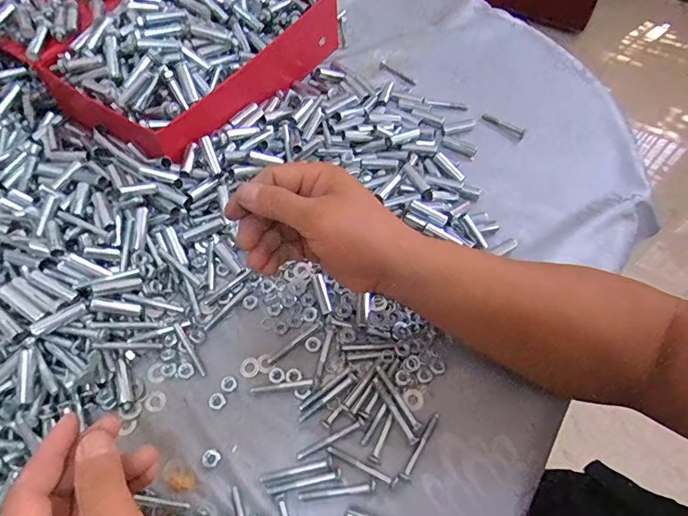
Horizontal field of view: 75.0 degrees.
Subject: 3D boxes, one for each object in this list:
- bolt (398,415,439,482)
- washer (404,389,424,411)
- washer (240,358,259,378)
[{"bbox_3d":[0.059,0.143,0.339,0.010,0.005,0.056,31,64,17],"label":"bolt"},{"bbox_3d":[0.056,0.113,0.358,0.016,0.004,0.017,0,53,0],"label":"washer"},{"bbox_3d":[-0.079,0.091,0.373,0.015,0.004,0.017,-14,60,-8],"label":"washer"}]

